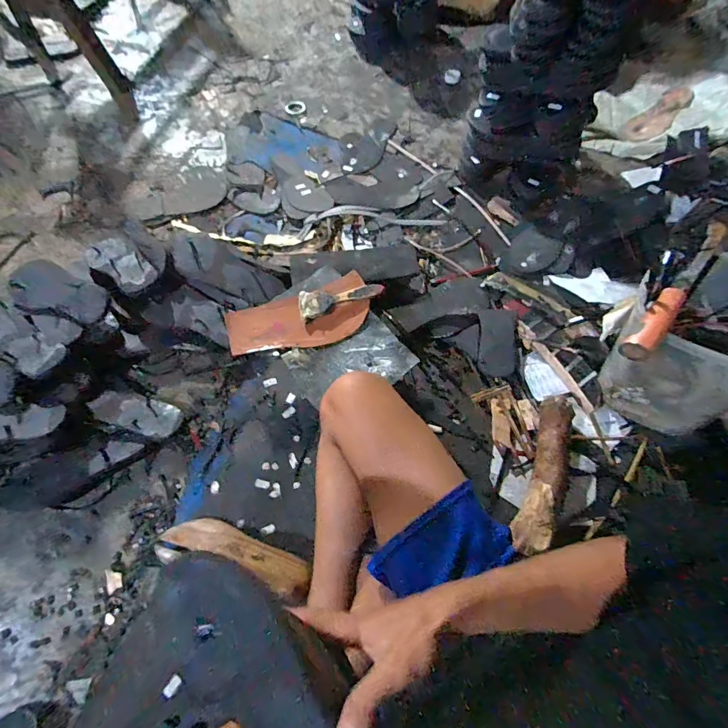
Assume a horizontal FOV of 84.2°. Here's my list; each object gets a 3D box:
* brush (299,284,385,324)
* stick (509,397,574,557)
[{"bbox_3d":[-0.043,-0.120,0.707,0.145,0.031,0.054,-16,68,-8],"label":"brush"},{"bbox_3d":[0.294,0.164,0.651,0.059,0.055,0.245,20,67,7],"label":"stick"}]

